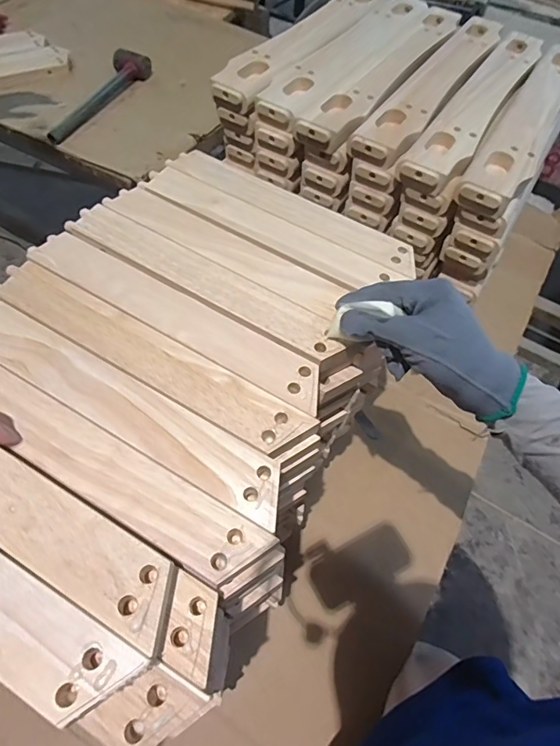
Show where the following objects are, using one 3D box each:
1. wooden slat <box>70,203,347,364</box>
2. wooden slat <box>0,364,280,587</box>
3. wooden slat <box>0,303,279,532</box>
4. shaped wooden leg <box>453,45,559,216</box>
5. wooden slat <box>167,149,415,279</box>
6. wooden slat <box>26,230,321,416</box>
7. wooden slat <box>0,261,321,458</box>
[{"bbox_3d":[-0.070,-0.089,0.413,0.278,0.013,0.046,30,60,13],"label":"wooden slat"},{"bbox_3d":[-0.140,0.054,0.319,0.288,0.010,0.045,29,60,12],"label":"wooden slat"},{"bbox_3d":[-0.123,0.020,0.341,0.286,0.011,0.041,28,60,12],"label":"wooden slat"},{"bbox_3d":[0.365,-0.372,0.651,0.072,0.034,0.493,30,59,14],"label":"shaped wooden leg"},{"bbox_3d":[0.010,-0.173,0.475,0.282,0.014,0.048,30,60,13],"label":"wooden slat"},{"bbox_3d":[-0.091,-0.052,0.386,0.285,0.011,0.042,29,60,13],"label":"wooden slat"},{"bbox_3d":[-0.110,-0.016,0.366,0.291,0.011,0.046,28,60,12],"label":"wooden slat"}]

